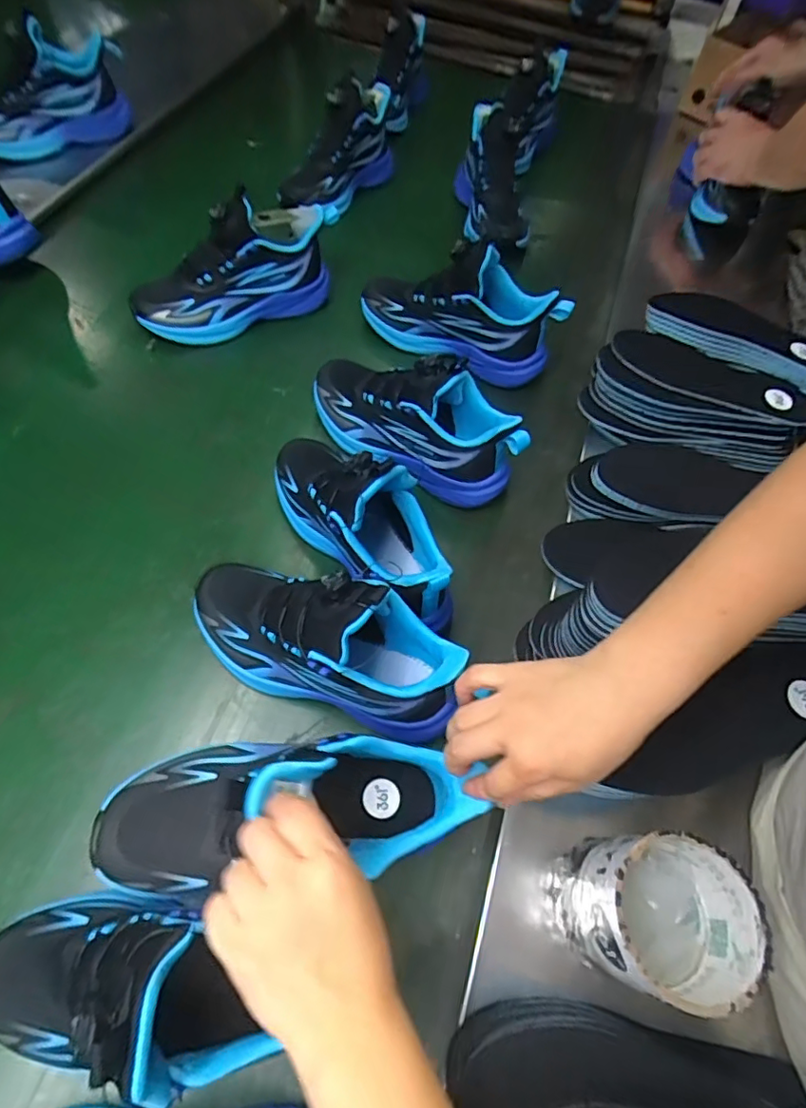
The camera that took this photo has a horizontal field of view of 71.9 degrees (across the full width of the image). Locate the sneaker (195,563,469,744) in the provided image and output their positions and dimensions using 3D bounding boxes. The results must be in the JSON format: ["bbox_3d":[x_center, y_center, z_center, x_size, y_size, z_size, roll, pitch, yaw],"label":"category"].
[{"bbox_3d":[-0.068,0.063,0.434,0.221,0.135,0.082,21,61,8],"label":"sneaker"}]

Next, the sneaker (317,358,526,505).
[{"bbox_3d":[0.010,-0.139,0.561,0.233,0.117,0.086,34,63,14],"label":"sneaker"}]

